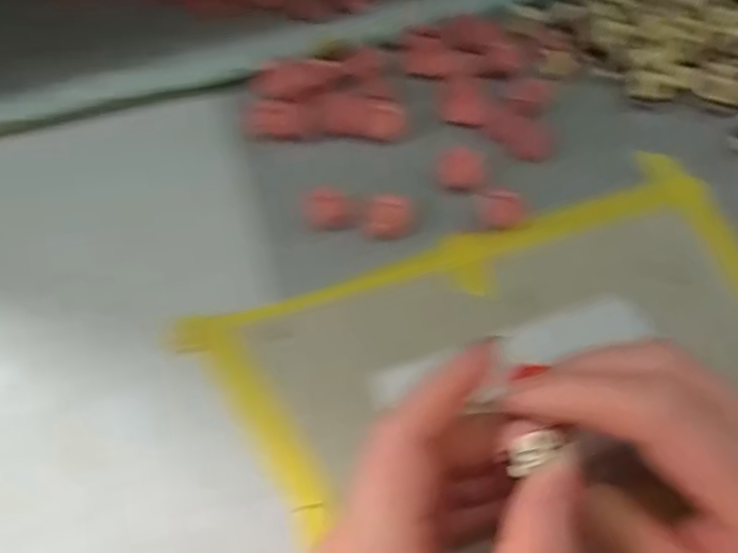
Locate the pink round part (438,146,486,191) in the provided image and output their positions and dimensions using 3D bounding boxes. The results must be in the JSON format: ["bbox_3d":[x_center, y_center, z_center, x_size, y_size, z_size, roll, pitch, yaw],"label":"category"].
[{"bbox_3d":[0.043,-0.051,0.295,0.021,0.004,0.021,0,66,0],"label":"pink round part"}]

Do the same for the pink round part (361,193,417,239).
[{"bbox_3d":[0.009,-0.027,0.291,0.023,0.009,0.019,6,66,2],"label":"pink round part"}]

